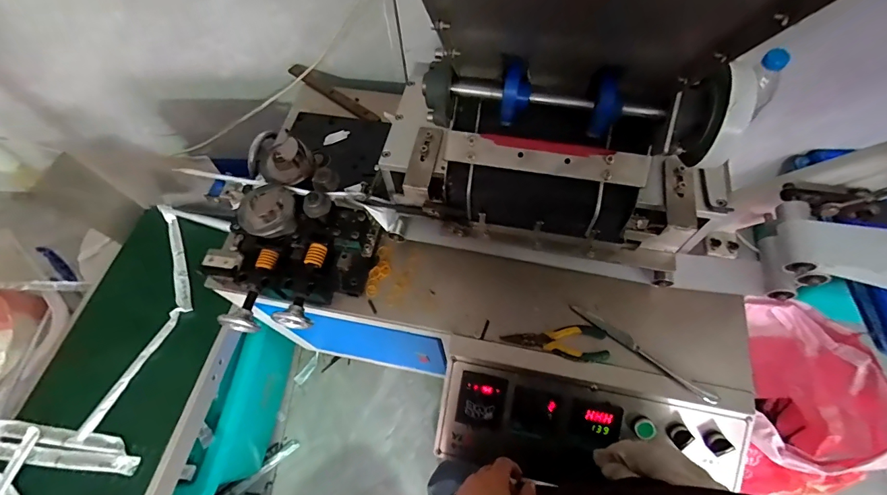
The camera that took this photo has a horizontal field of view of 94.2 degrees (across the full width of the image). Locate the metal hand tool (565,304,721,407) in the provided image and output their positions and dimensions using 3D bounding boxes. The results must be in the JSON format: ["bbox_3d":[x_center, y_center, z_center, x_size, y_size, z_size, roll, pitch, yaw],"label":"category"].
[{"bbox_3d":[0.304,0.158,0.633,0.235,0.013,0.019,36,70,19],"label":"metal hand tool"}]

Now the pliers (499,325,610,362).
[{"bbox_3d":[0.175,0.147,0.645,0.155,0.019,0.055,2,63,4],"label":"pliers"}]

